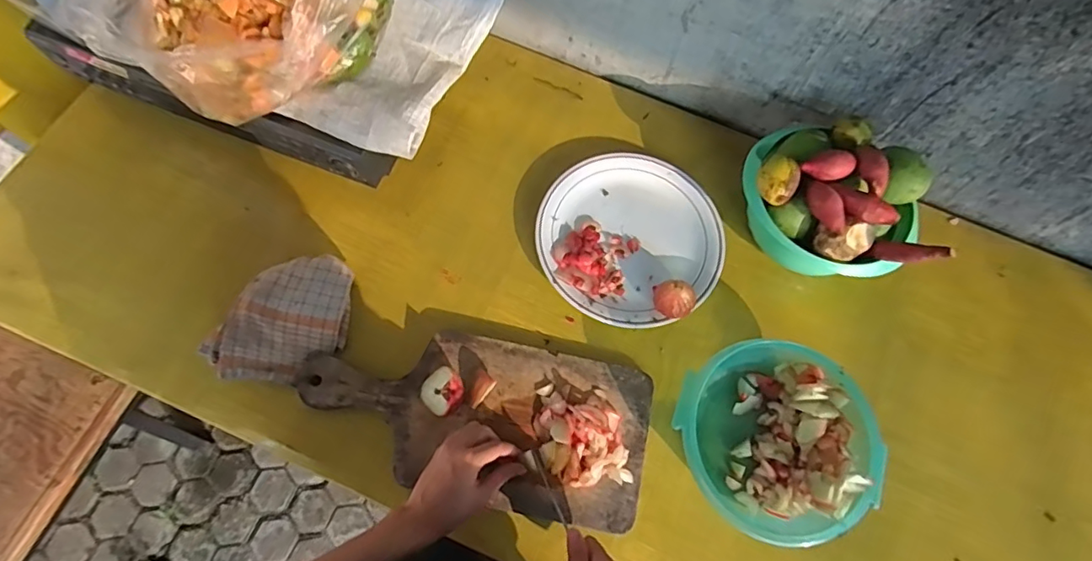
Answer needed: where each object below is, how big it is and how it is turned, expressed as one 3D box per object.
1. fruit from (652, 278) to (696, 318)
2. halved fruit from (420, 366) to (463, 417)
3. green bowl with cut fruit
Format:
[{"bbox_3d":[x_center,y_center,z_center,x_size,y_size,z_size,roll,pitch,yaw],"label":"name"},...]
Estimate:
[{"bbox_3d":[0.146,0.024,0.608,0.046,0.047,0.040,15,73,2],"label":"fruit"},{"bbox_3d":[-0.107,0.117,0.557,0.045,0.025,0.042,43,76,11],"label":"halved fruit"},{"bbox_3d":[0.233,0.162,0.556,0.182,0.075,0.189,1,72,-2],"label":"green bowl with cut fruit"}]

